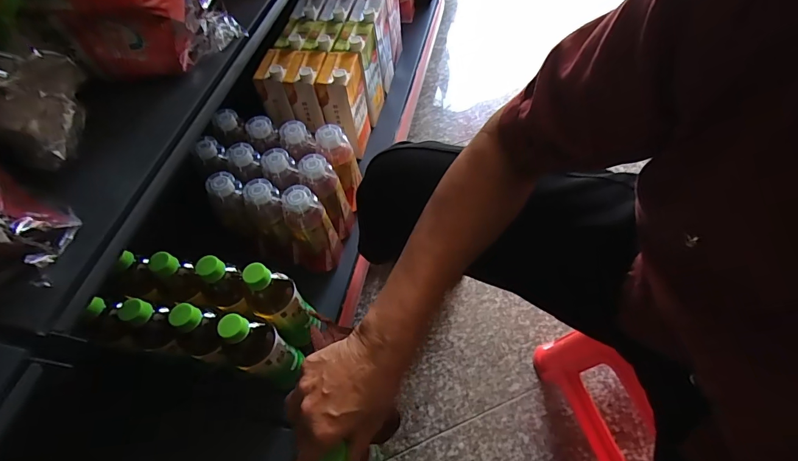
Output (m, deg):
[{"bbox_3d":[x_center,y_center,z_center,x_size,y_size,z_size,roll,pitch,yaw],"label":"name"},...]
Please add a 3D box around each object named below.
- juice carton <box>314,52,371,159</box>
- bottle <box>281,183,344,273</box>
[{"bbox_3d":[-0.110,-0.257,0.807,0.072,0.189,0.101,9,60,9],"label":"juice carton"},{"bbox_3d":[-0.142,0.002,0.664,0.073,0.177,0.065,-23,60,-11],"label":"bottle"}]

